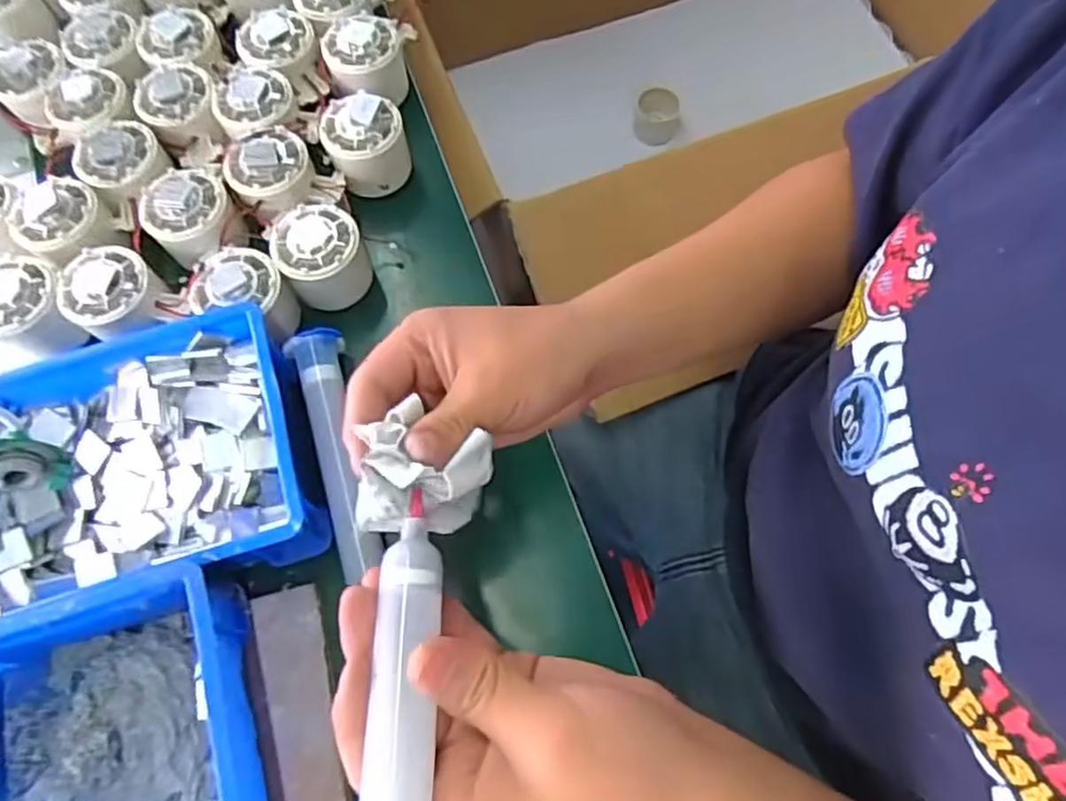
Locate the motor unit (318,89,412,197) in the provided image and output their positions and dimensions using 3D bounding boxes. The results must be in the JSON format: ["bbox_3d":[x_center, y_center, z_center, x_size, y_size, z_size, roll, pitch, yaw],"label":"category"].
[{"bbox_3d":[-0.119,-0.182,0.488,0.055,0.060,0.052,-14,69,-3],"label":"motor unit"}]

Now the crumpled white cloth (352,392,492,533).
[{"bbox_3d":[-0.047,0.031,0.303,0.053,0.044,0.056,4,69,4],"label":"crumpled white cloth"}]

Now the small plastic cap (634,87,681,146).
[{"bbox_3d":[0.164,-0.371,0.892,0.055,0.046,0.055,-1,69,2],"label":"small plastic cap"}]

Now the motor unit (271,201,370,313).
[{"bbox_3d":[-0.140,-0.094,0.460,0.055,0.056,0.050,-1,69,2],"label":"motor unit"}]

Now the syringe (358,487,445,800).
[{"bbox_3d":[-0.050,0.126,0.253,0.029,0.038,0.179,-1,68,2],"label":"syringe"}]

